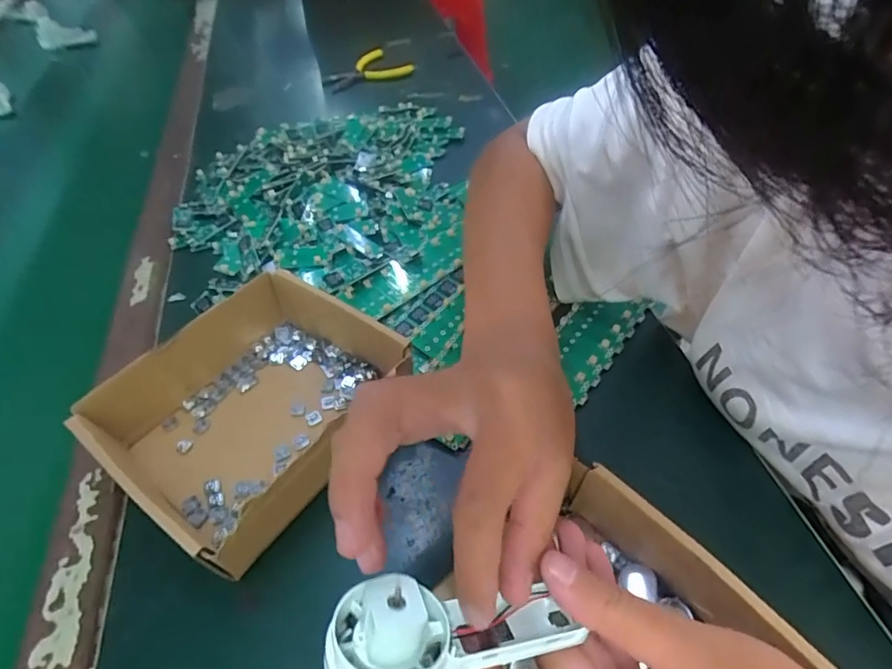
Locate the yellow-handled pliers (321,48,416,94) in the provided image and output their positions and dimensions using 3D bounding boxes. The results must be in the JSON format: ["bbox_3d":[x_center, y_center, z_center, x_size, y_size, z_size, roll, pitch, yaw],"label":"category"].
[{"bbox_3d":[-0.122,-0.390,0.732,0.124,0.012,0.093,-21,52,-13],"label":"yellow-handled pliers"}]

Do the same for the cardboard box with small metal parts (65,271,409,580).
[{"bbox_3d":[-0.125,0.044,0.328,0.143,0.050,0.162,26,57,24],"label":"cardboard box with small metal parts"}]

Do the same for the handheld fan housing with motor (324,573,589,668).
[{"bbox_3d":[0.006,0.101,0.173,0.089,0.016,0.041,7,45,-27],"label":"handheld fan housing with motor"}]

